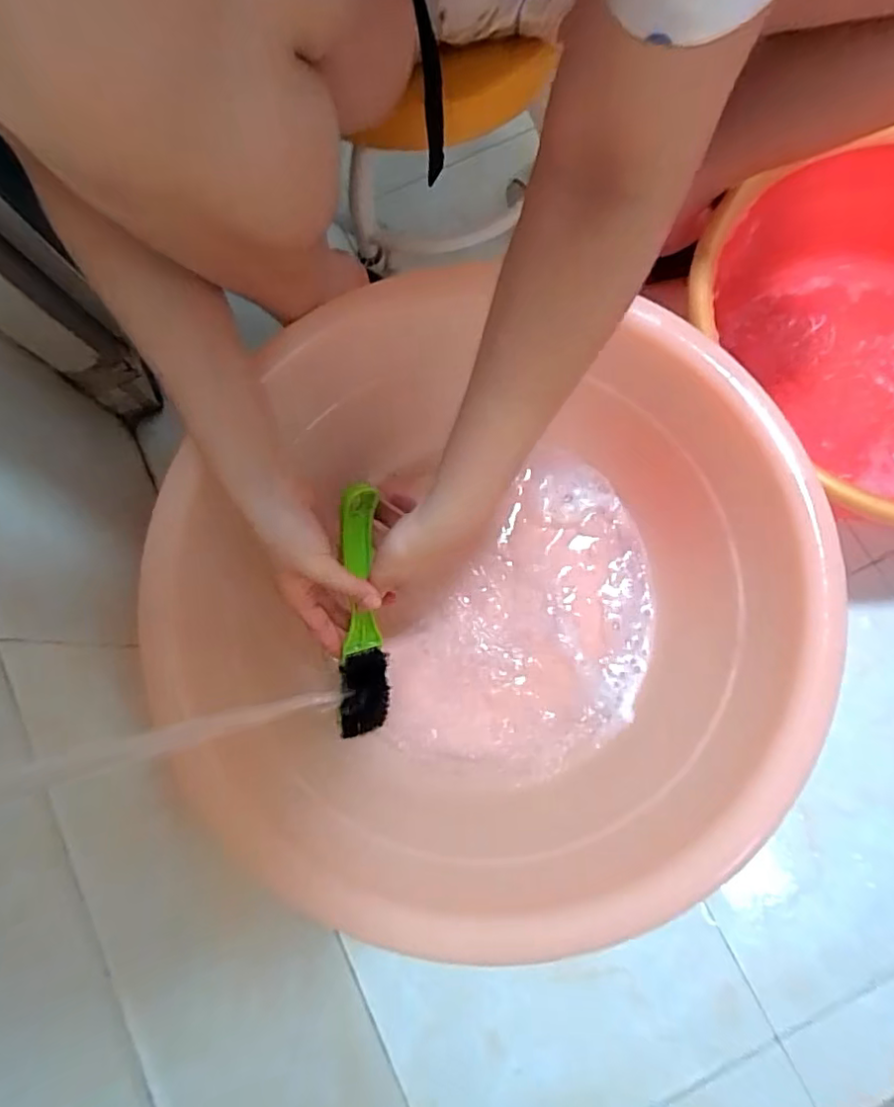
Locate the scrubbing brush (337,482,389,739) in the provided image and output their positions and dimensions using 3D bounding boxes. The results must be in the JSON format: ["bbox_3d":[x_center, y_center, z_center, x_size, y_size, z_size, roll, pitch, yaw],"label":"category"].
[{"bbox_3d":[-0.071,0.053,0.483,0.040,0.027,0.226,1,110,1],"label":"scrubbing brush"}]

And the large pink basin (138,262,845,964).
[{"bbox_3d":[0.025,0.044,0.476,0.440,0.187,0.430,-1,79,5],"label":"large pink basin"}]

